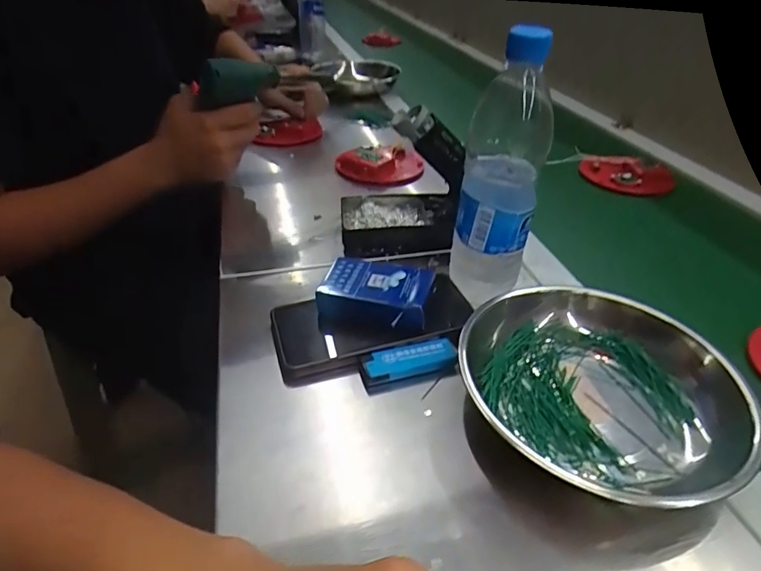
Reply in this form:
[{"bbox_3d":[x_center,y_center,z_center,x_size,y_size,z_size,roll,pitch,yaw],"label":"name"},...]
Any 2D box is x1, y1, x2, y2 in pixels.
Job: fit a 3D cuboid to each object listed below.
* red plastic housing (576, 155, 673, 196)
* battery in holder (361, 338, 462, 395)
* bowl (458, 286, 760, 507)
[{"bbox_3d":[0.333,-0.147,0.659,0.110,0.025,0.085,6,37,6],"label":"red plastic housing"},{"bbox_3d":[0.021,0.061,0.374,0.074,0.022,0.030,-7,38,-11],"label":"battery in holder"},{"bbox_3d":[0.145,0.064,0.331,0.163,0.059,0.177,1,37,-1],"label":"bowl"}]

